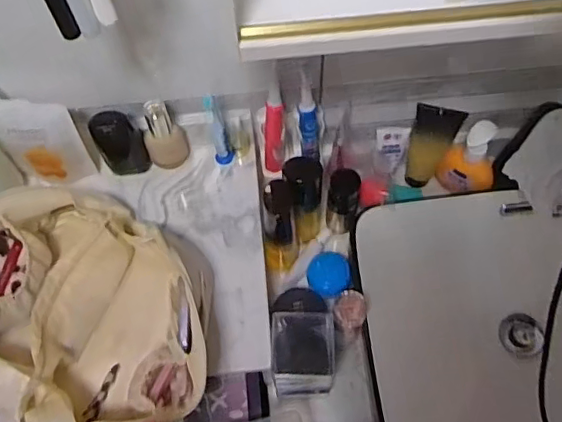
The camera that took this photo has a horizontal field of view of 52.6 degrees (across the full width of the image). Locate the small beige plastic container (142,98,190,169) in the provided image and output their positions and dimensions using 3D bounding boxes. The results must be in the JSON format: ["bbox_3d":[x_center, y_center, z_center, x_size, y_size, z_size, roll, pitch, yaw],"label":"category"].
[{"bbox_3d":[-0.141,-0.094,0.691,0.046,0.103,0.035,-3,63,-1],"label":"small beige plastic container"}]

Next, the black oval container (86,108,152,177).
[{"bbox_3d":[-0.190,-0.077,0.683,0.049,0.111,0.031,-37,68,-16],"label":"black oval container"}]

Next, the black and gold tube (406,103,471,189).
[{"bbox_3d":[0.193,-0.085,0.740,0.054,0.150,0.035,22,66,12],"label":"black and gold tube"}]

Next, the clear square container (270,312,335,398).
[{"bbox_3d":[0.025,0.165,0.648,0.065,0.117,0.068,0,63,1],"label":"clear square container"}]

